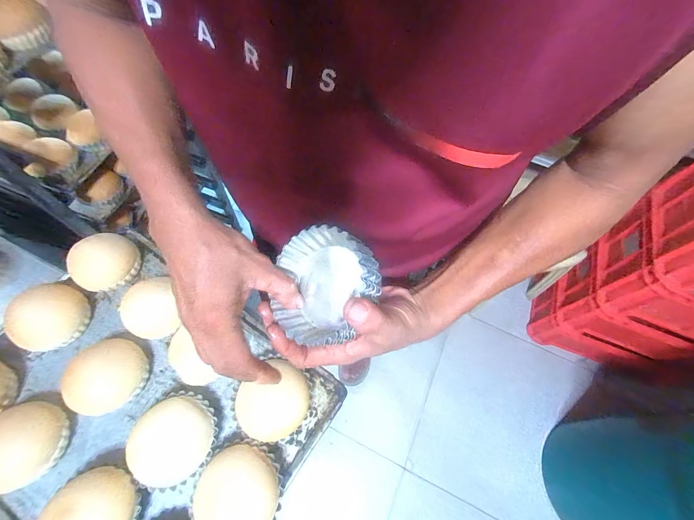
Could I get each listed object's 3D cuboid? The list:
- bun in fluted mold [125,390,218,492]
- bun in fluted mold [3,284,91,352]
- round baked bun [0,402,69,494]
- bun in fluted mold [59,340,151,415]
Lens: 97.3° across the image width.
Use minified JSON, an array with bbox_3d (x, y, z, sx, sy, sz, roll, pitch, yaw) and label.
[{"bbox_3d":[-0.206,0.215,0.370,0.096,0.044,0.100,1,63,-3],"label":"bun in fluted mold"},{"bbox_3d":[-0.409,0.078,0.416,0.076,0.044,0.087,16,63,4],"label":"bun in fluted mold"},{"bbox_3d":[-0.384,0.216,0.357,0.079,0.047,0.085,1,63,-3],"label":"round baked bun"},{"bbox_3d":[-0.310,0.150,0.397,0.078,0.041,0.087,8,63,1],"label":"bun in fluted mold"}]

